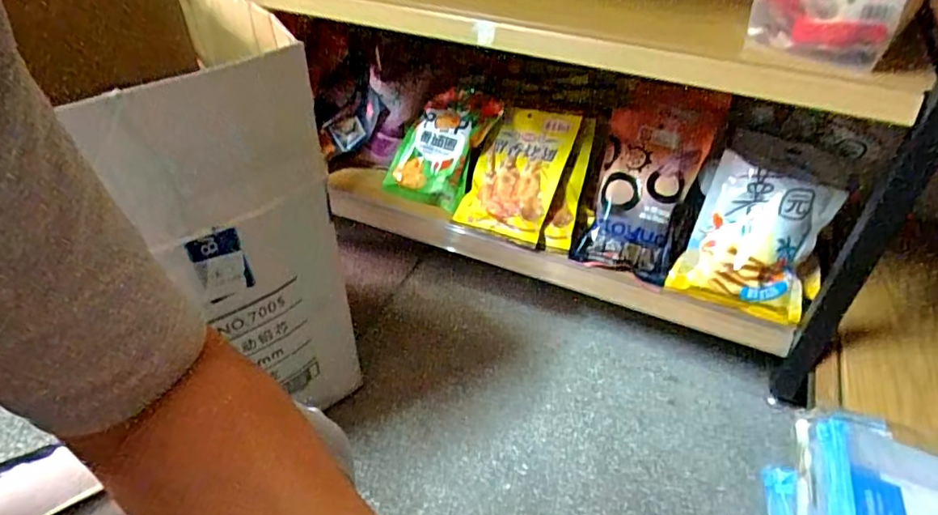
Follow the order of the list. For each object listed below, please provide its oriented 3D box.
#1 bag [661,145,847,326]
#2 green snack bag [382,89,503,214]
[{"bbox_3d":[0.393,-0.022,0.767,0.168,0.198,0.059,23,4,22],"label":"bag"},{"bbox_3d":[-0.050,-0.183,0.913,0.151,0.210,0.046,31,9,24],"label":"green snack bag"}]

